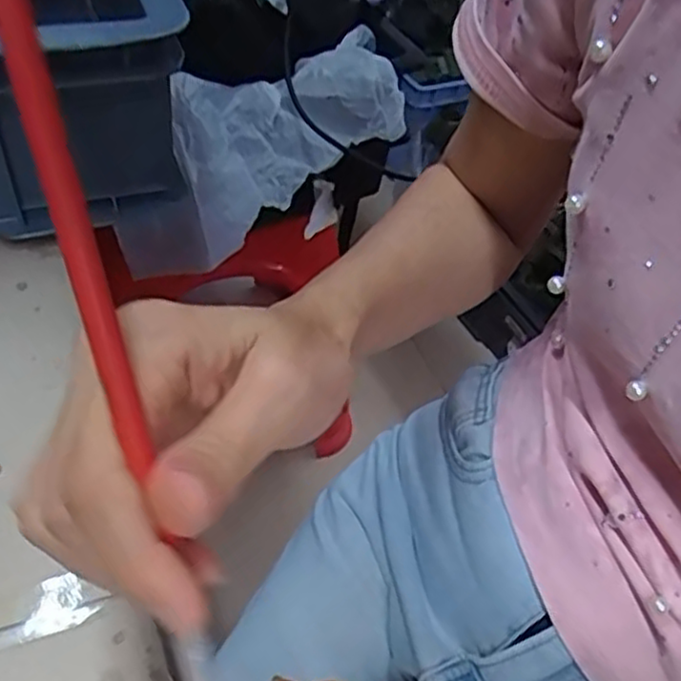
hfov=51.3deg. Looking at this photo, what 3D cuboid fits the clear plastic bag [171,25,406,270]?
[{"bbox_3d":[-0.048,-0.207,0.700,0.270,0.112,0.094,-31,59,-29],"label":"clear plastic bag"}]

